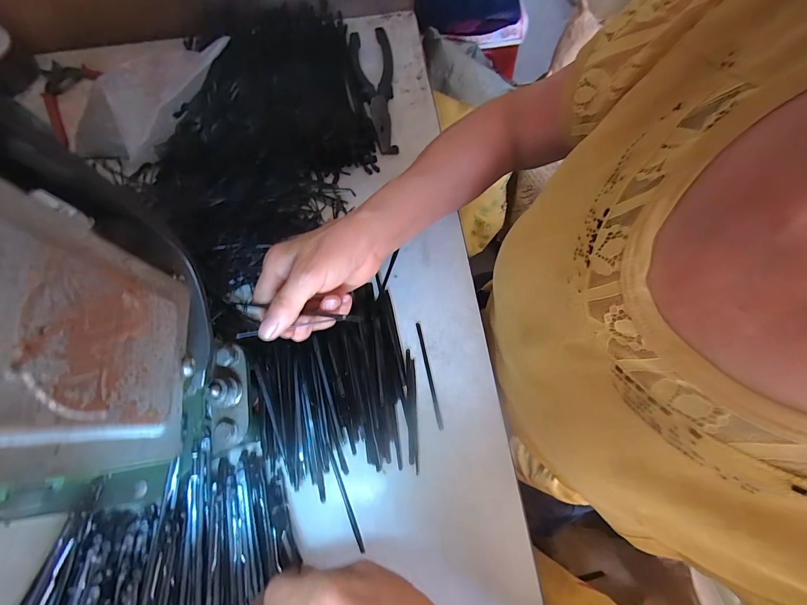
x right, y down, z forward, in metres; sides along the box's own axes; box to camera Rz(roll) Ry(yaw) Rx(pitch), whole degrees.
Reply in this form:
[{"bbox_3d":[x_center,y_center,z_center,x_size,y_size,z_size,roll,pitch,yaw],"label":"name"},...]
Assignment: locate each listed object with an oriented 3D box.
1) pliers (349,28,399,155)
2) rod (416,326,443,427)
[{"bbox_3d":[-0.033,-0.262,0.421,0.049,0.018,0.179,-8,71,-2],"label":"pliers"},{"bbox_3d":[0.024,0.067,0.322,0.005,0.007,0.098,-11,72,-3],"label":"rod"}]

